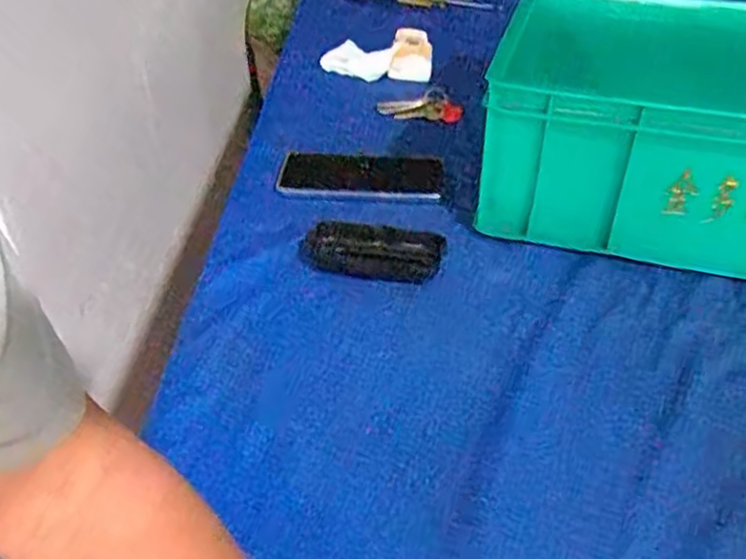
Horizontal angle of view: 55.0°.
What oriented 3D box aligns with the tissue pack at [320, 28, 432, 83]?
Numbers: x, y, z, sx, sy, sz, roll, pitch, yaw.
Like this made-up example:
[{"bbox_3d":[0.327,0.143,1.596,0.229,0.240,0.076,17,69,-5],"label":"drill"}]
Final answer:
[{"bbox_3d":[0.004,-0.296,0.947,0.144,0.037,0.101,-1,38,-1],"label":"tissue pack"}]

